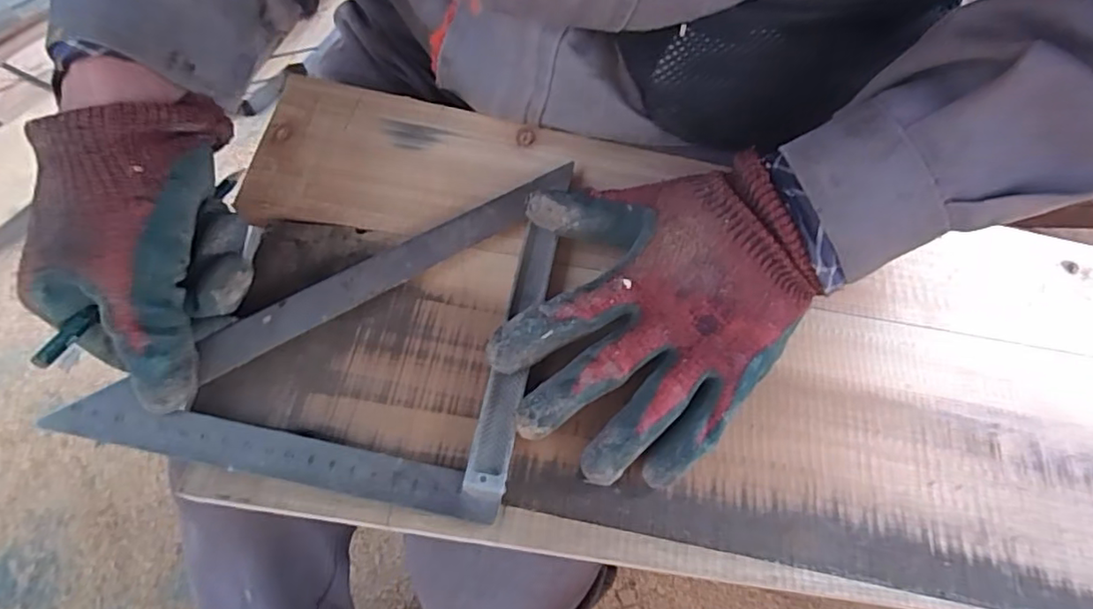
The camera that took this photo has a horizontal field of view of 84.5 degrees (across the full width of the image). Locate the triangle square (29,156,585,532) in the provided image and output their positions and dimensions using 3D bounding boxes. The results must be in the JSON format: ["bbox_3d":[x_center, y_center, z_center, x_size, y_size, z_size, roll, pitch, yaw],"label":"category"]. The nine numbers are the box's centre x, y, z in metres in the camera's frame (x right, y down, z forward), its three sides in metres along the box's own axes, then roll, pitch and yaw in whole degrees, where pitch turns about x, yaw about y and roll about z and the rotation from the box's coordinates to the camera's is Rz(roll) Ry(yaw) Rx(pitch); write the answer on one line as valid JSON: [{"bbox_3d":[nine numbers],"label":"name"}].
[{"bbox_3d":[-0.104,-0.005,0.317,0.199,0.010,0.196,12,64,-1],"label":"triangle square"}]

